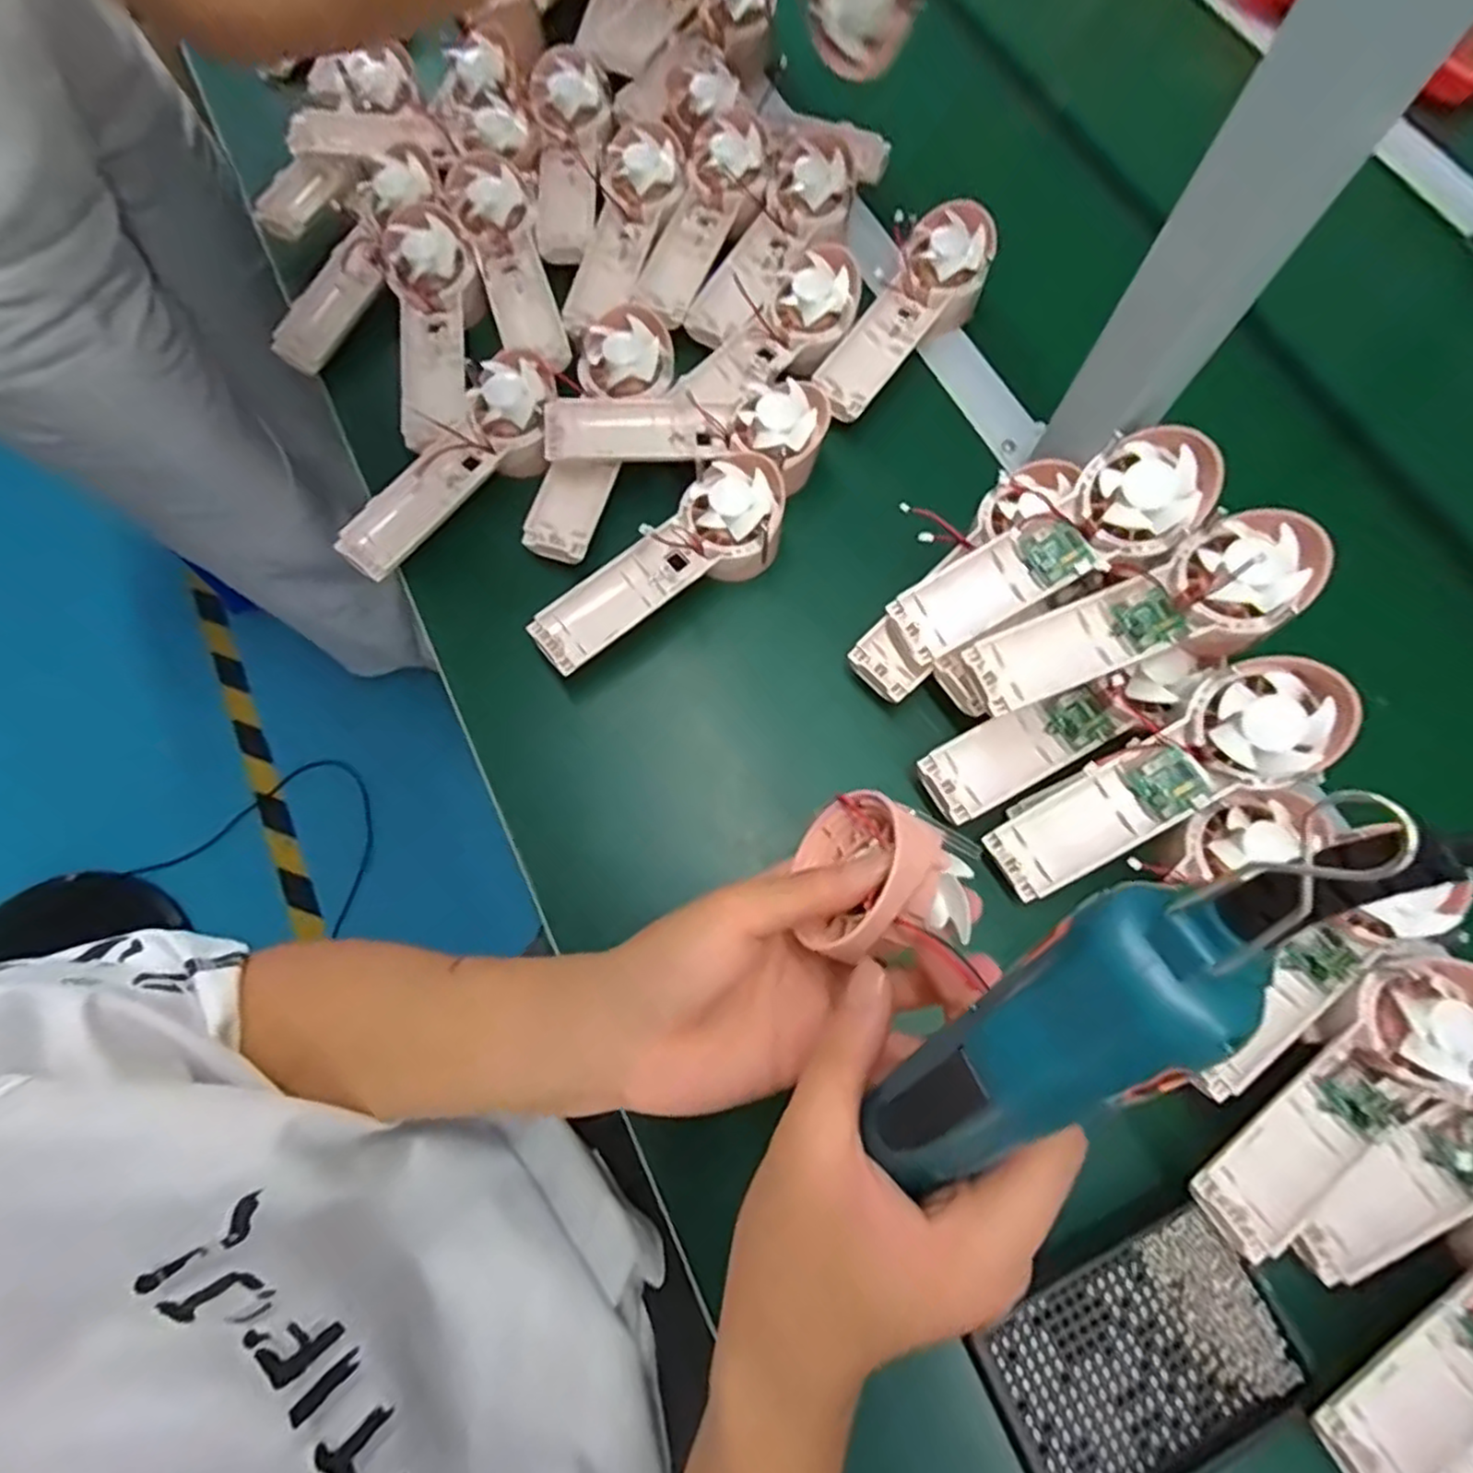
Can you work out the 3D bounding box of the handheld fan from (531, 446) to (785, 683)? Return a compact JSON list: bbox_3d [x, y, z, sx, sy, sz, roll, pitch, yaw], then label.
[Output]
[{"bbox_3d":[-0.043,-0.103,0.426,0.176,0.035,0.059,-41,77,-11],"label":"handheld fan"}]

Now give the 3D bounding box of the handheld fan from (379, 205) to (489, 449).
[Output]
[{"bbox_3d":[-0.210,-0.285,0.477,0.062,0.033,0.184,-10,73,-3],"label":"handheld fan"}]

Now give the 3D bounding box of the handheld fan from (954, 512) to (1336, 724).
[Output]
[{"bbox_3d":[0.212,-0.059,0.368,0.173,0.026,0.061,-23,73,11],"label":"handheld fan"}]

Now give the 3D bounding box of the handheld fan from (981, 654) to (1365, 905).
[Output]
[{"bbox_3d":[0.221,0.026,0.366,0.178,0.040,0.060,-37,74,20],"label":"handheld fan"}]

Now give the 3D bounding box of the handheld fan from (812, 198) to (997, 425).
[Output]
[{"bbox_3d":[0.118,-0.292,0.476,0.059,0.032,0.174,33,76,10],"label":"handheld fan"}]

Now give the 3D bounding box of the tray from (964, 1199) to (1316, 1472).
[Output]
[{"bbox_3d":[0.185,0.287,0.318,0.133,0.014,0.087,-26,74,-7],"label":"tray"}]

